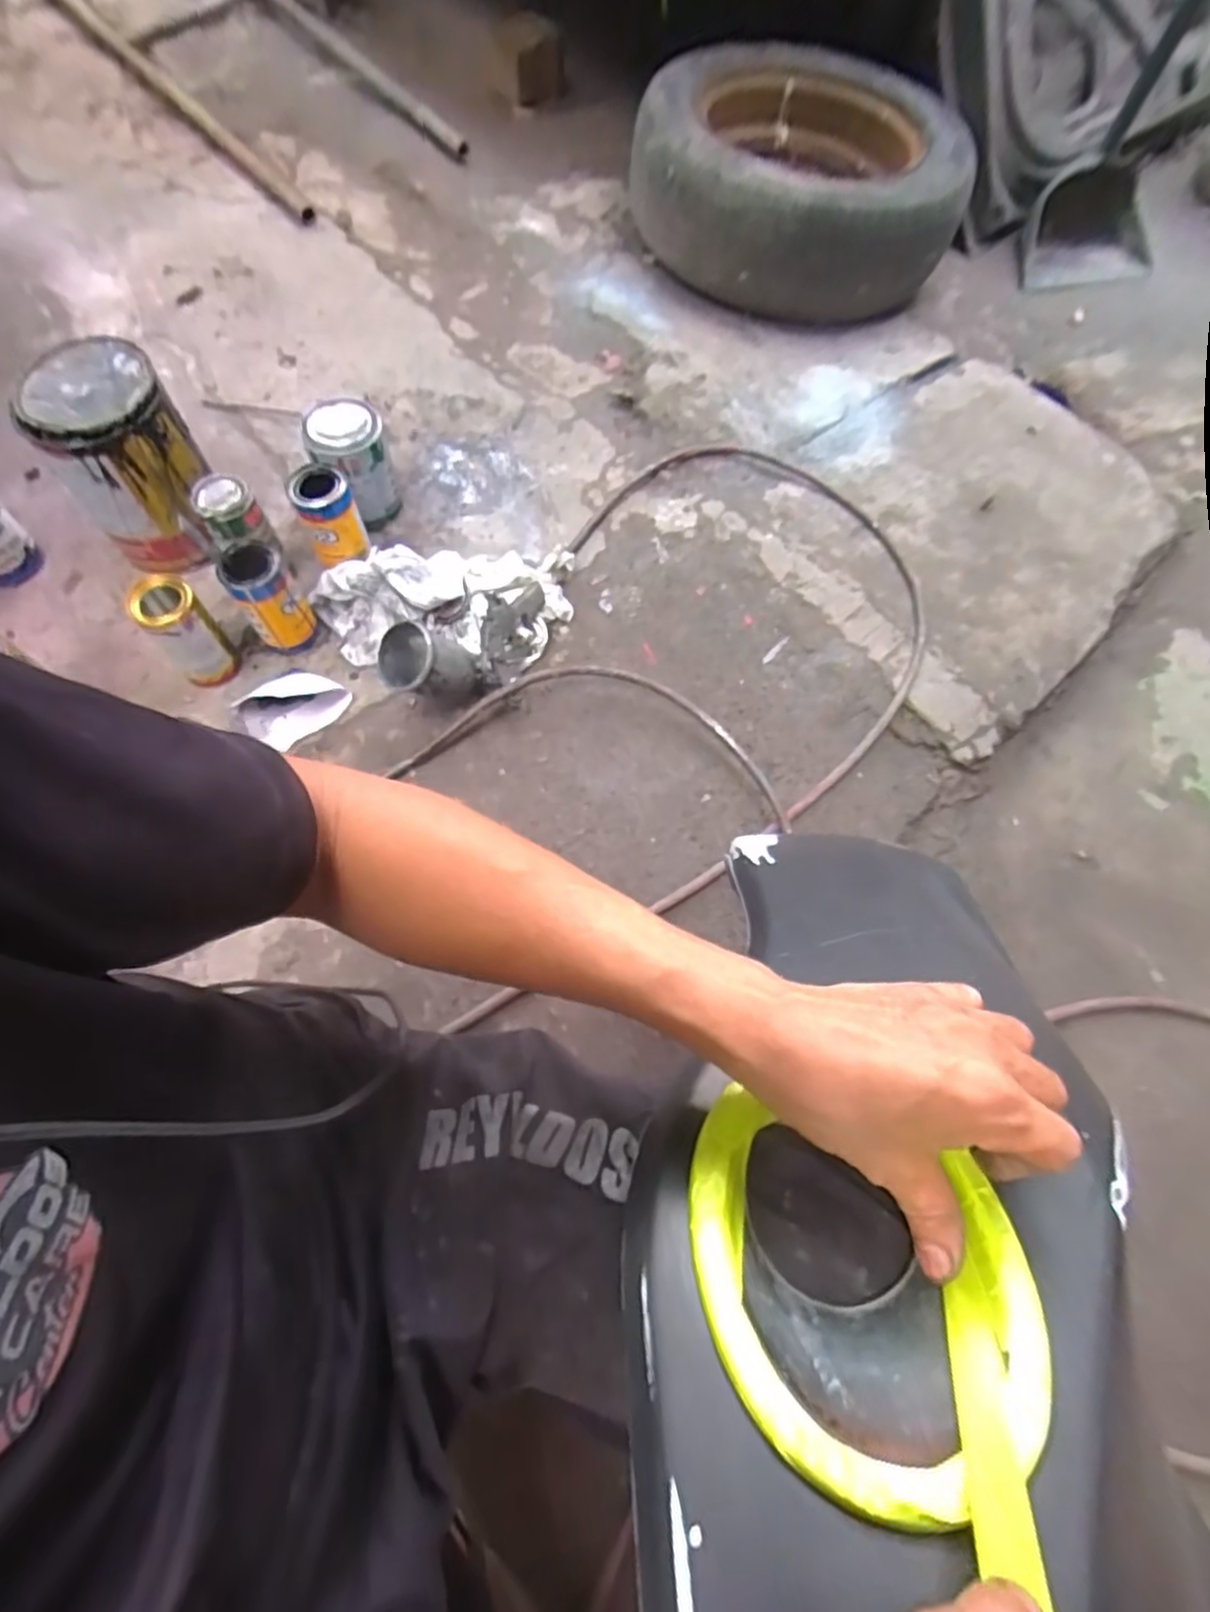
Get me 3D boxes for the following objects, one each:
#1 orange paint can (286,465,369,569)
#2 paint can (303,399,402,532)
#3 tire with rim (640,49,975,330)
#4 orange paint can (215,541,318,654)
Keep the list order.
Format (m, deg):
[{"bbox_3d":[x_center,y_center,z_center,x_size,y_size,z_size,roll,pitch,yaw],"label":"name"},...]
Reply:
[{"bbox_3d":[-0.360,-0.379,0.879,0.073,0.128,0.080,1,68,-2],"label":"orange paint can"},{"bbox_3d":[-0.343,-0.473,0.924,0.092,0.140,0.101,1,68,-2],"label":"paint can"},{"bbox_3d":[0.341,-1.135,1.214,0.562,0.188,0.514,9,68,2],"label":"tire with rim"},{"bbox_3d":[-0.418,-0.258,0.838,0.073,0.131,0.081,-33,72,-14],"label":"orange paint can"}]

